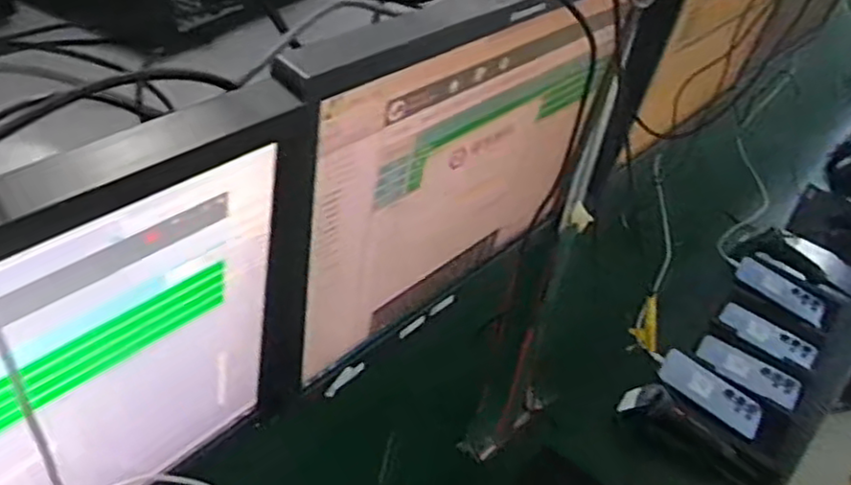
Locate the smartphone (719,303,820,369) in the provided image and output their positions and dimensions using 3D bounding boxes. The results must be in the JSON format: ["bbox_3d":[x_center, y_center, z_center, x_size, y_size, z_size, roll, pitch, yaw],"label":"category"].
[{"bbox_3d":[0.574,0.152,1.136,0.067,0.008,0.162,-31,46,-25],"label":"smartphone"}]

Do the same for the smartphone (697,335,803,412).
[{"bbox_3d":[0.514,0.205,1.077,0.161,0.011,0.066,34,47,28],"label":"smartphone"}]

